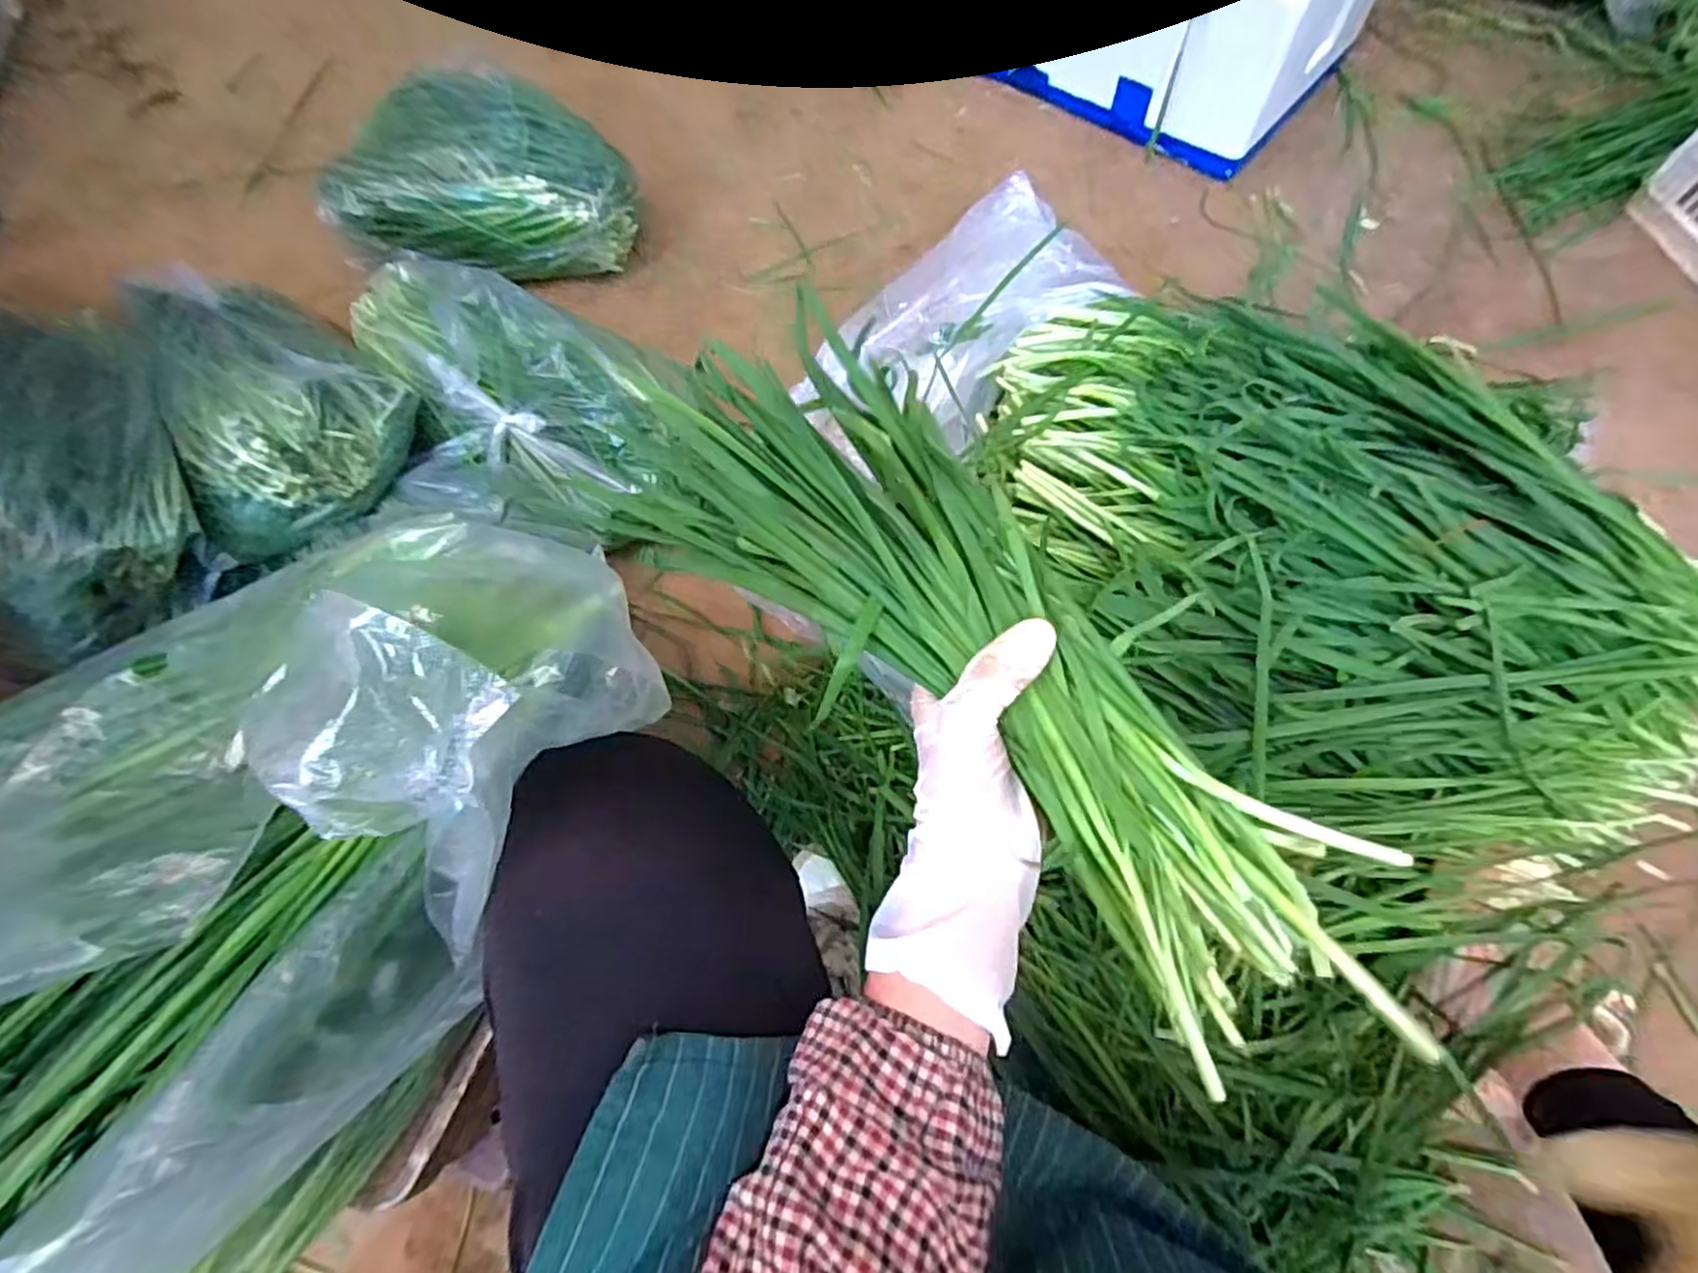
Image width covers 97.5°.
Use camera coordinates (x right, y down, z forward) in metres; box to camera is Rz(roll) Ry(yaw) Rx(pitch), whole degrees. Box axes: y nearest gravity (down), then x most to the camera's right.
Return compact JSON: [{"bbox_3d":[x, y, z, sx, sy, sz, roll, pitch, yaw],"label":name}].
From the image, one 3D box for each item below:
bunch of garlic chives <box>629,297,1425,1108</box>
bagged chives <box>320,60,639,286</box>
[{"bbox_3d":[0.058,0.005,0.344,0.142,0.066,0.385,-40,72,-14],"label":"bunch of garlic chives"},{"bbox_3d":[-0.489,-0.599,0.988,0.382,0.162,0.193,8,67,6],"label":"bagged chives"}]

